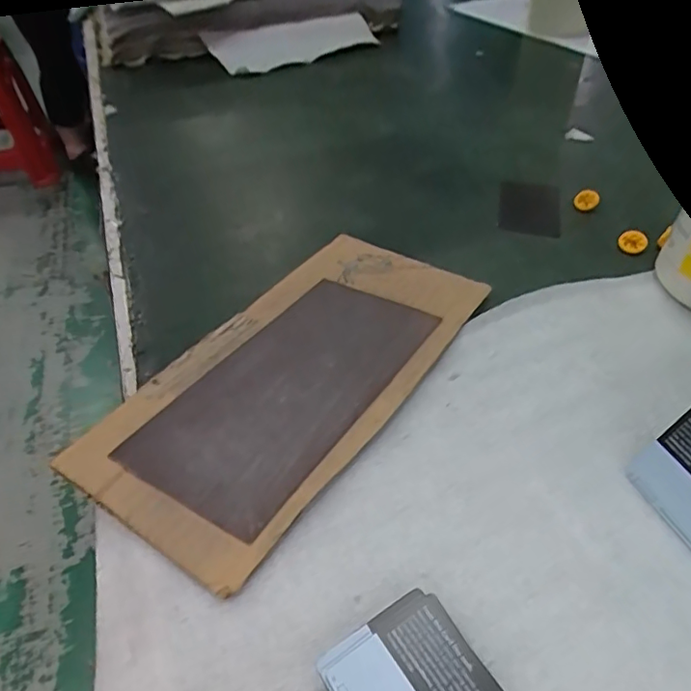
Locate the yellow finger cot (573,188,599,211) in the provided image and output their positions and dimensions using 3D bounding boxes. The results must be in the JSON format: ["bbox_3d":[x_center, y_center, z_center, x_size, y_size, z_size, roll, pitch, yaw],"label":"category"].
[{"bbox_3d":[0.214,-0.129,0.480,0.020,0.012,0.017,17,48,19],"label":"yellow finger cot"}]

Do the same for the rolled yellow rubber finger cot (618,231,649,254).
[{"bbox_3d":[0.233,-0.085,0.439,0.021,0.007,0.021,26,51,25],"label":"rolled yellow rubber finger cot"}]

